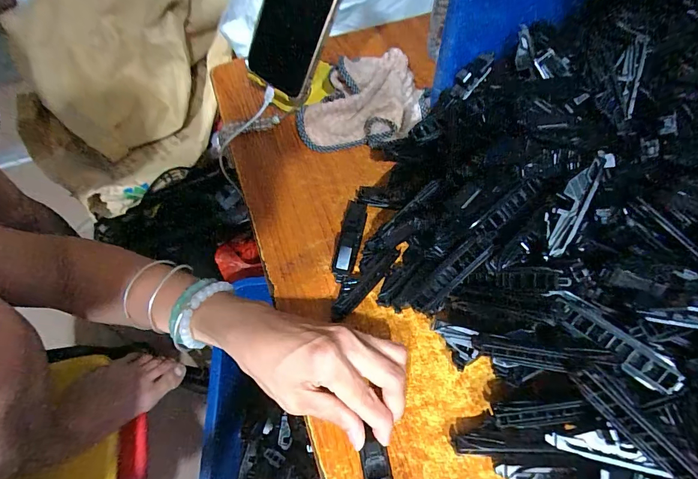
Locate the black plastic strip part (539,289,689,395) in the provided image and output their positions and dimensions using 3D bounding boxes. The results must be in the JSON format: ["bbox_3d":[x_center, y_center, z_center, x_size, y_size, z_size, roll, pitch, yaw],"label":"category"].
[{"bbox_3d":[0.163,0.061,0.232,0.020,0.016,0.079,-39,66,-18],"label":"black plastic strip part"}]

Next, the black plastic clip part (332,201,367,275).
[{"bbox_3d":[0.001,-0.003,0.336,0.021,0.008,0.078,9,61,7],"label":"black plastic clip part"}]

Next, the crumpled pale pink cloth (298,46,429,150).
[{"bbox_3d":[0.016,-0.153,0.394,0.133,0.054,0.109,3,61,4],"label":"crumpled pale pink cloth"}]

